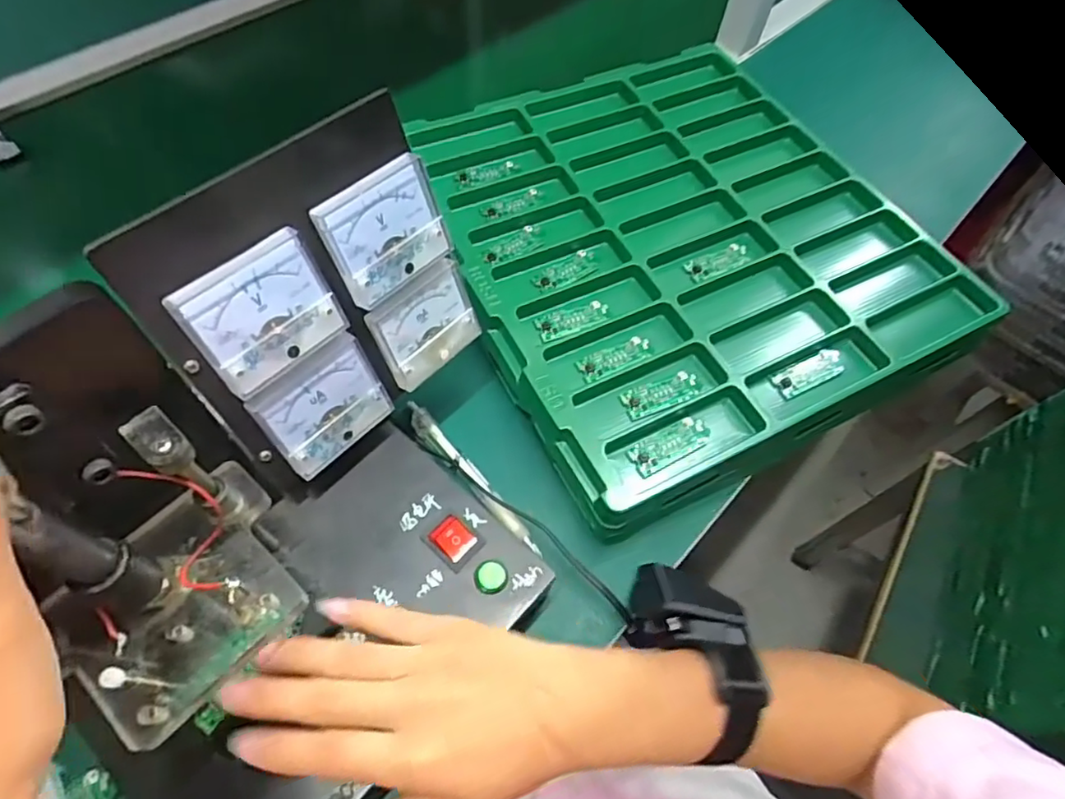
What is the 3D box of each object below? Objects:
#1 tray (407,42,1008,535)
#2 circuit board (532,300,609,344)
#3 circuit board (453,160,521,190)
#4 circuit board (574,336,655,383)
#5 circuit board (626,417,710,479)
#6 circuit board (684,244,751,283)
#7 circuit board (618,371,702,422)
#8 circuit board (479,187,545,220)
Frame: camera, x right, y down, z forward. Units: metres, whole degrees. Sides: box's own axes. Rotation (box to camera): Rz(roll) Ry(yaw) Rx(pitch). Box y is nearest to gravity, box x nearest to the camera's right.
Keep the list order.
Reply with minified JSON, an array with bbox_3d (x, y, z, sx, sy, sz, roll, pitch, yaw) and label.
[{"bbox_3d":[0.123,-0.139,0.518,0.385,0.041,0.397,-24,64,-17],"label":"tray"},{"bbox_3d":[0.031,-0.061,0.456,0.060,0.005,0.025,-23,64,-16],"label":"circuit board"},{"bbox_3d":[-0.041,-0.202,0.533,0.059,0.005,0.019,-22,64,-16],"label":"circuit board"},{"bbox_3d":[0.062,-0.031,0.440,0.061,0.004,0.021,-24,64,-17],"label":"circuit board"},{"bbox_3d":[0.094,0.030,0.404,0.061,0.004,0.025,-26,65,-18],"label":"circuit board"},{"bbox_3d":[0.155,-0.114,0.495,0.061,0.007,0.026,-25,65,-17],"label":"circuit board"},{"bbox_3d":[0.092,-0.004,0.426,0.059,0.004,0.024,-20,63,-15],"label":"circuit board"},{"bbox_3d":[-0.016,-0.169,0.514,0.061,0.004,0.019,-25,65,-17],"label":"circuit board"}]

